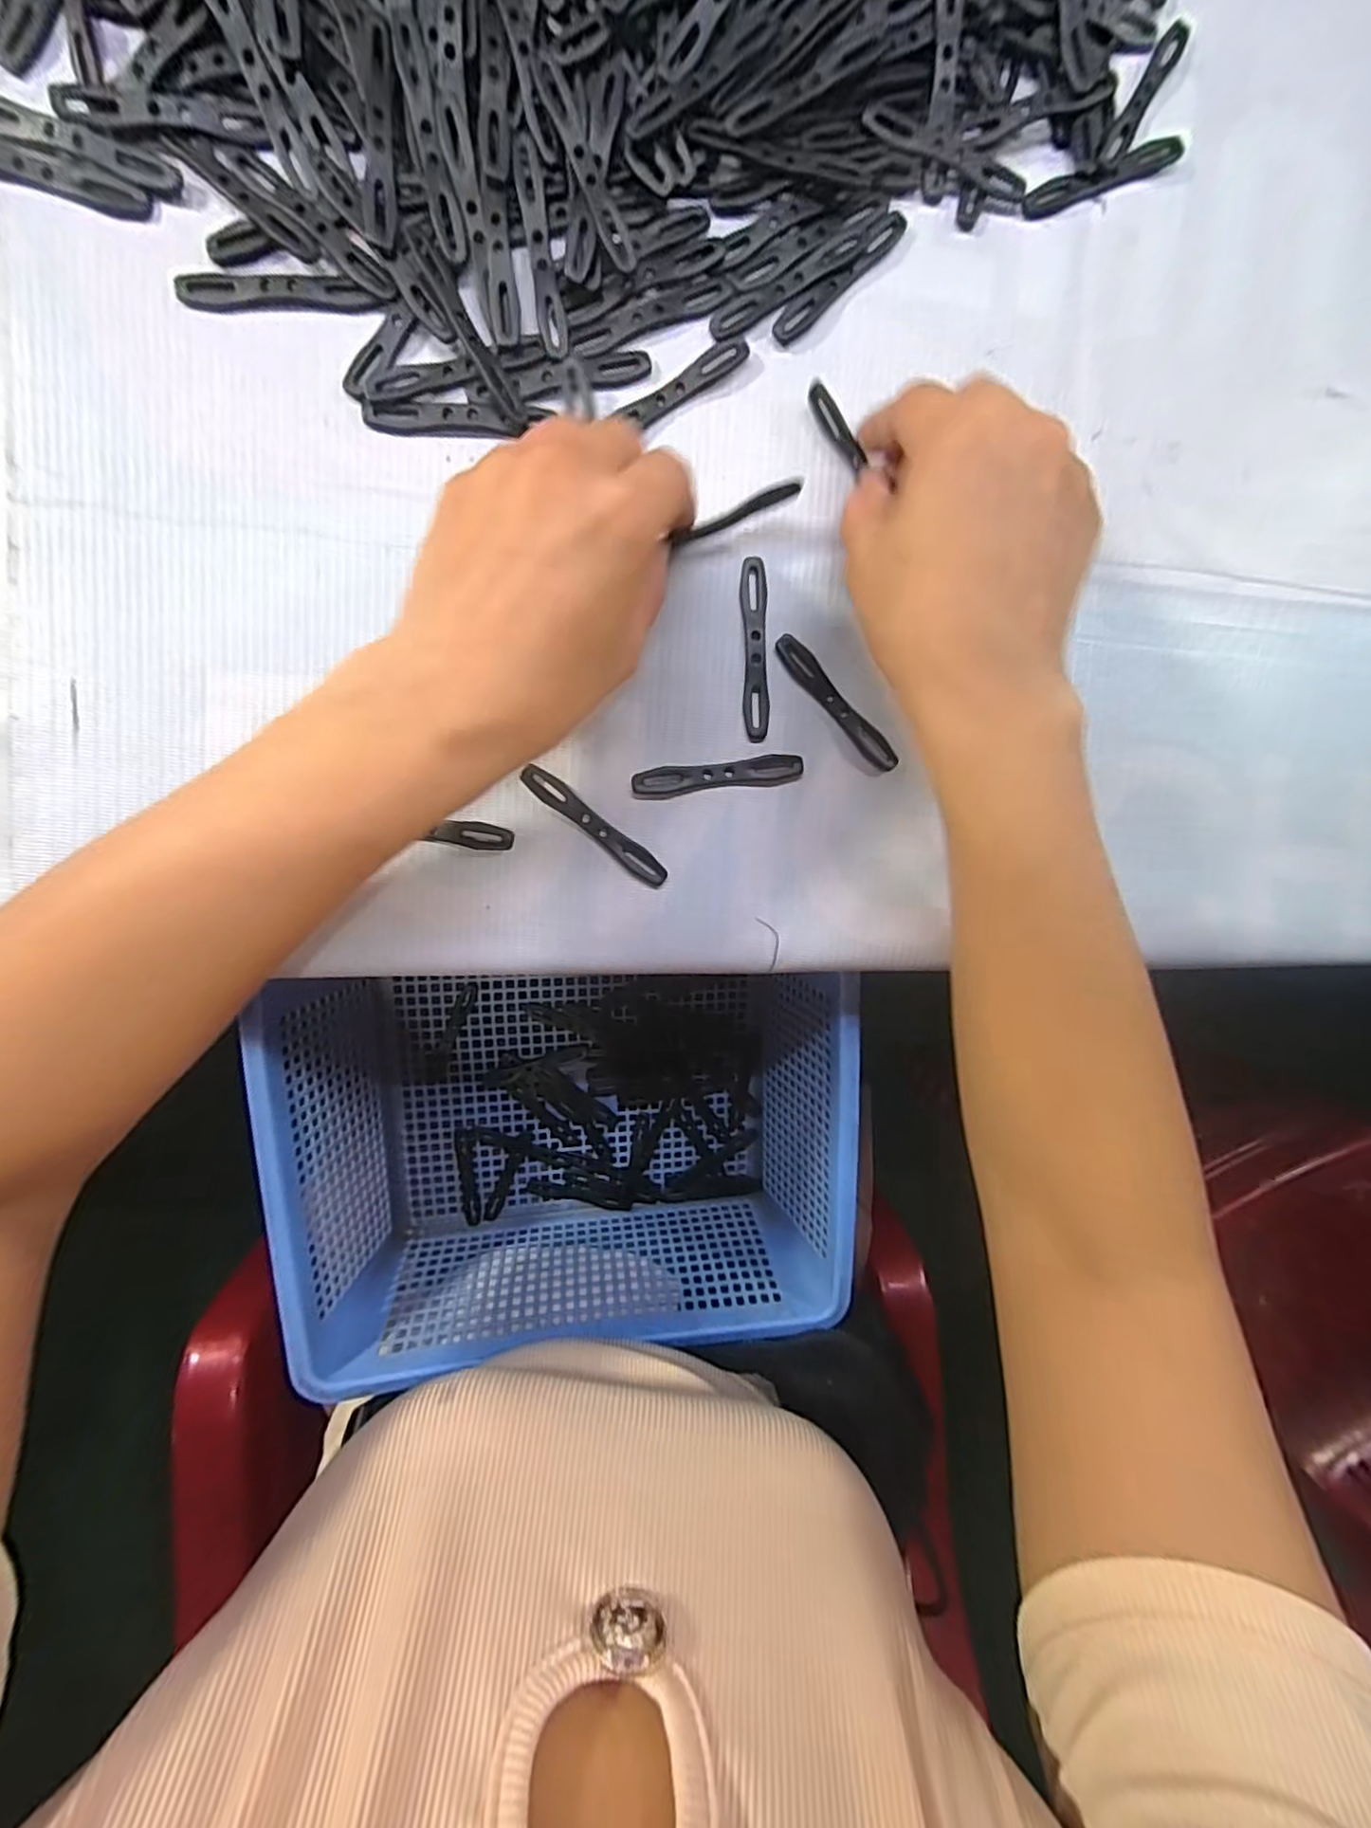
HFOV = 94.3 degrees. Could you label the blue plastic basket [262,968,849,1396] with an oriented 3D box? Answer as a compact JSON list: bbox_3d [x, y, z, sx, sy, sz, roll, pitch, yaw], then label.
[{"bbox_3d":[-0.060,0.138,0.382,0.294,0.111,0.242,-1,96,-7],"label":"blue plastic basket"}]

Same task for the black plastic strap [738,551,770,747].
[{"bbox_3d":[0.028,-0.105,0.253,0.011,0.004,0.070,-3,96,-6],"label":"black plastic strap"}]

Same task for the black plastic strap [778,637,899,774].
[{"bbox_3d":[0.062,-0.085,0.258,0.011,0.004,0.068,-44,99,-1],"label":"black plastic strap"}]

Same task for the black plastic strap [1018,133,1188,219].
[{"bbox_3d":[0.166,-0.293,0.252,0.068,0.005,0.010,-23,98,-4],"label":"black plastic strap"}]

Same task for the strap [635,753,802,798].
[{"bbox_3d":[0.014,-0.056,0.257,0.069,0.004,0.011,-8,97,-6],"label":"strap"}]

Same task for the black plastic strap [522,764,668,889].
[{"bbox_3d":[-0.035,-0.034,0.253,0.067,0.004,0.010,40,90,-9],"label":"black plastic strap"}]

